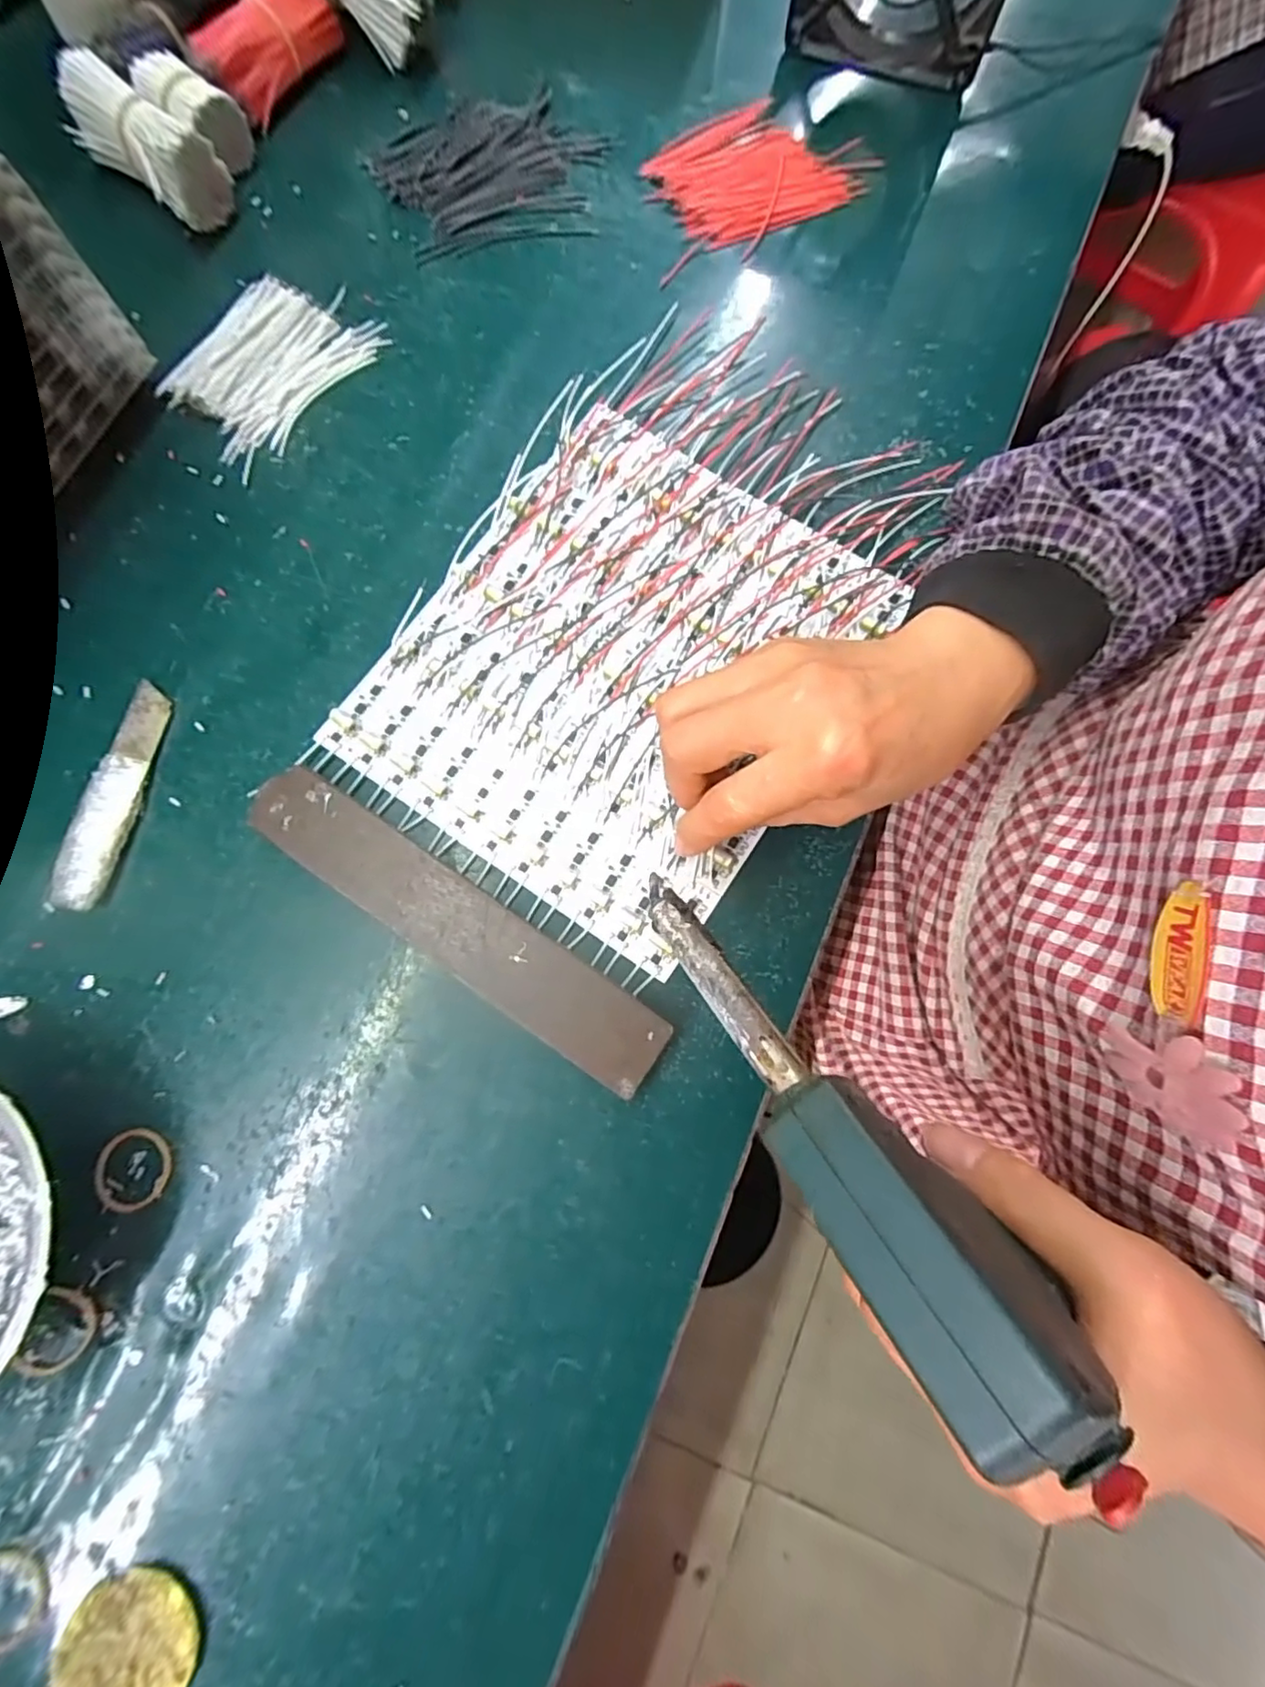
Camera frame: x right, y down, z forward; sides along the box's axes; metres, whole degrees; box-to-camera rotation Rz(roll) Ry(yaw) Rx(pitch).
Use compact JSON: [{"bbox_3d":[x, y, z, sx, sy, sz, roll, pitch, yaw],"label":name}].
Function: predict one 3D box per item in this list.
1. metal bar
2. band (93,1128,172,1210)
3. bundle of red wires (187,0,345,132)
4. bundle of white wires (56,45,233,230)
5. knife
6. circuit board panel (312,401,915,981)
[{"bbox_3d":[-0.074,0.034,0.260,0.196,0.017,0.035,34,79,6],"label":"metal bar"},{"bbox_3d":[-0.199,0.129,0.241,0.029,0.004,0.029,0,78,-1],"label":"band"},{"bbox_3d":[-0.208,-0.461,0.354,0.028,0.033,0.086,31,79,5],"label":"bundle of red wires"},{"bbox_3d":[-0.267,-0.381,0.334,0.089,0.036,0.036,36,79,6],"label":"bundle of white wires"},{"bbox_3d":[-0.230,-0.023,0.272,0.025,0.009,0.103,14,78,2],"label":"knife"},{"bbox_3d":[-0.003,-0.087,0.293,0.189,0.010,0.227,33,79,6],"label":"circuit board panel"}]

